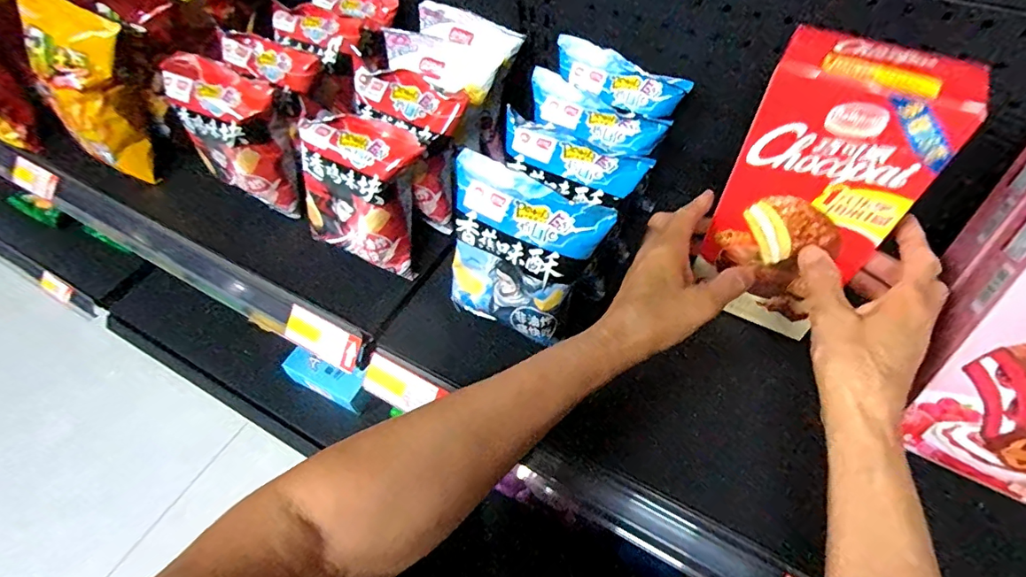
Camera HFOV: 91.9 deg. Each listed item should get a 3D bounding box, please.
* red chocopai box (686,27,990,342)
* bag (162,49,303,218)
[{"bbox_3d":[0.233,-0.070,0.401,0.116,0.226,0.069,27,59,19],"label":"red chocopai box"},{"bbox_3d":[-0.311,-0.167,0.558,0.126,0.145,0.060,18,57,14],"label":"bag"}]

